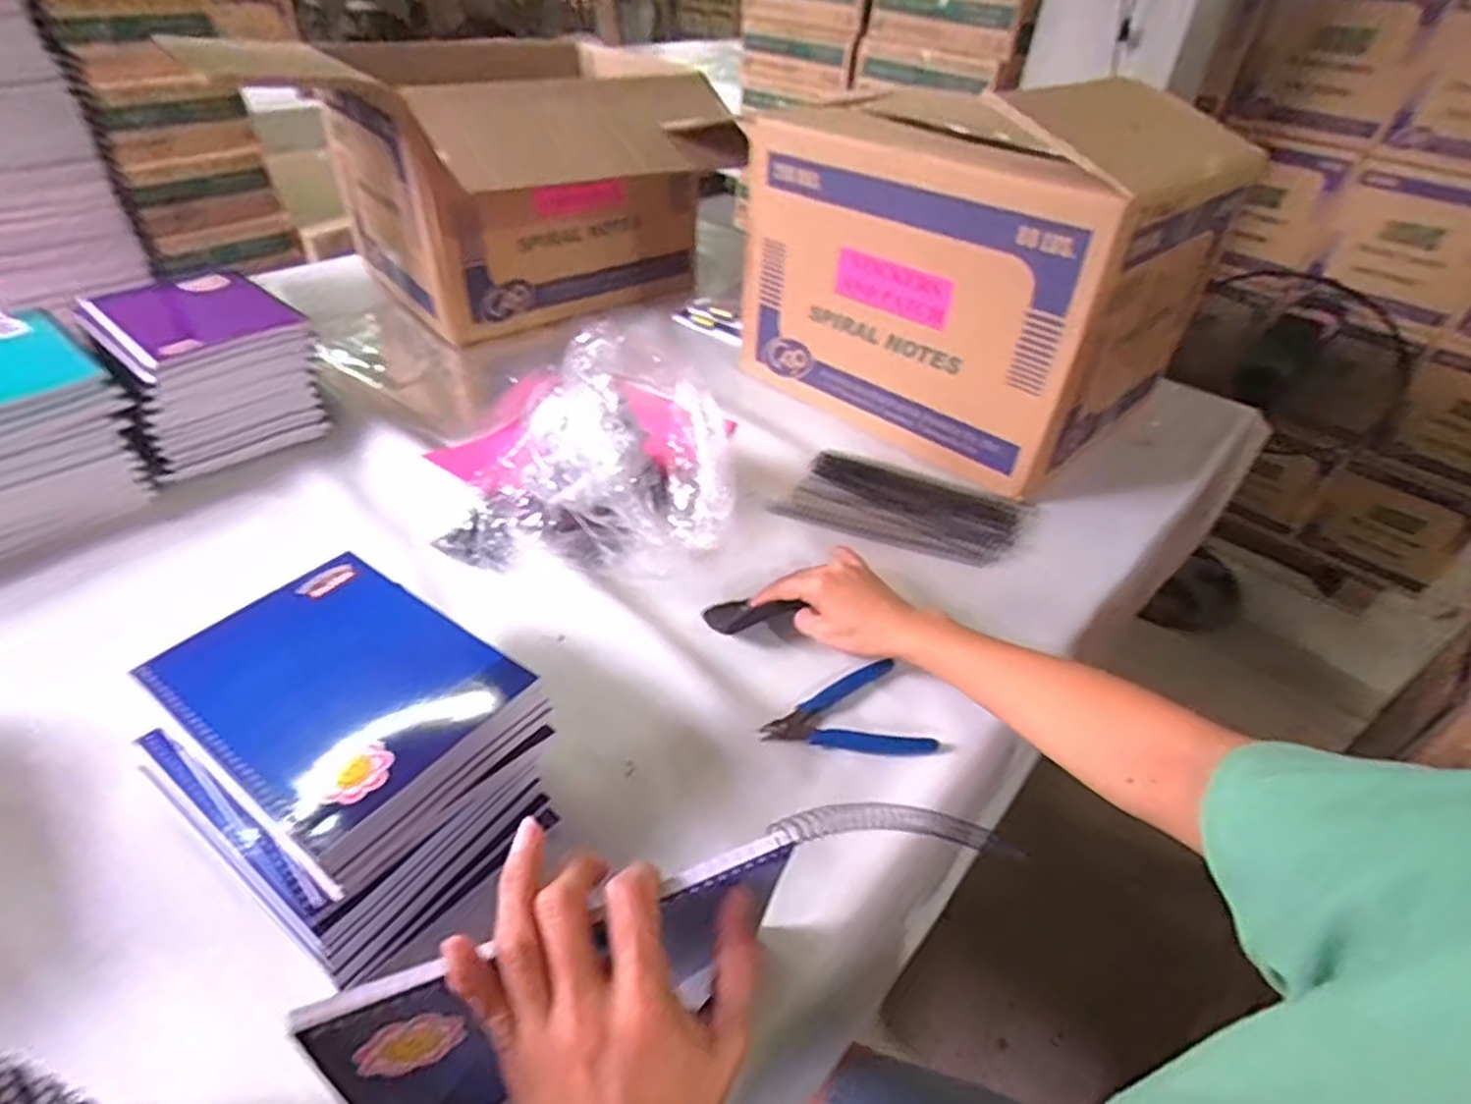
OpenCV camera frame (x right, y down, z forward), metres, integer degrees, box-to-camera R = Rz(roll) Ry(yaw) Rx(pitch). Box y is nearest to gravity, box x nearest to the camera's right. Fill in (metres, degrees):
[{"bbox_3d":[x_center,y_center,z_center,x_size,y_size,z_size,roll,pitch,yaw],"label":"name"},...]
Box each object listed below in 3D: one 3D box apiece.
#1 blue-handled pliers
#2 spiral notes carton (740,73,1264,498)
[{"bbox_3d":[0.078,0.123,0.534,0.115,0.010,0.078,-9,43,-15],"label":"blue-handled pliers"},{"bbox_3d":[0.259,-0.323,0.840,0.437,0.312,0.304,32,48,28],"label":"spiral notes carton"}]

